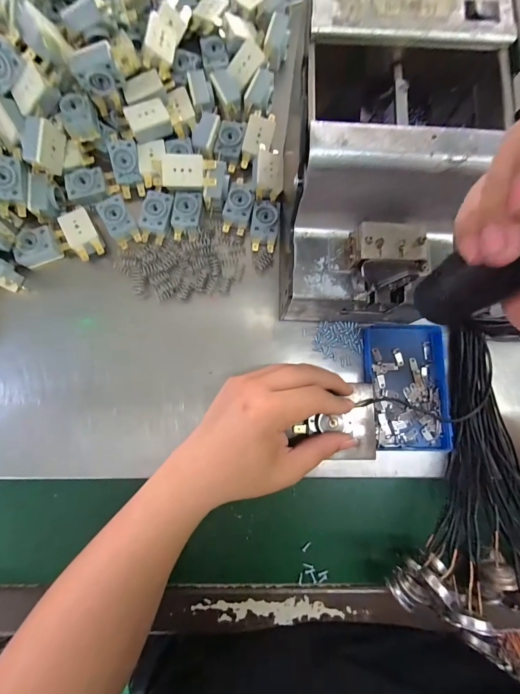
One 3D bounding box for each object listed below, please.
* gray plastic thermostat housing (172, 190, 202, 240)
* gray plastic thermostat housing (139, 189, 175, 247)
[{"bbox_3d":[-0.071,-0.128,0.297,0.027,0.011,0.046,7,84,0],"label":"gray plastic thermostat housing"},{"bbox_3d":[-0.101,-0.126,0.294,0.028,0.009,0.047,17,84,1],"label":"gray plastic thermostat housing"}]

